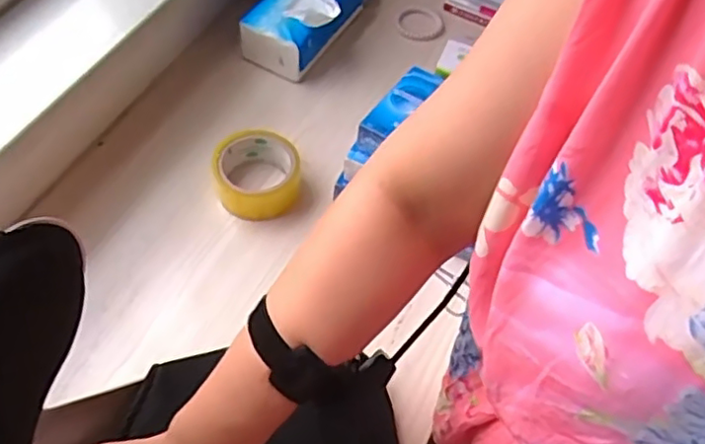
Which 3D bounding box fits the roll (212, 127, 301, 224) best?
[{"bbox_3d":[-0.110,-0.053,0.726,0.098,0.049,0.101,-7,57,-7],"label":"roll"}]

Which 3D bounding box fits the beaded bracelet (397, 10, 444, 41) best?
[{"bbox_3d":[0.100,-0.291,0.923,0.068,0.006,0.068,1,56,-2],"label":"beaded bracelet"}]

